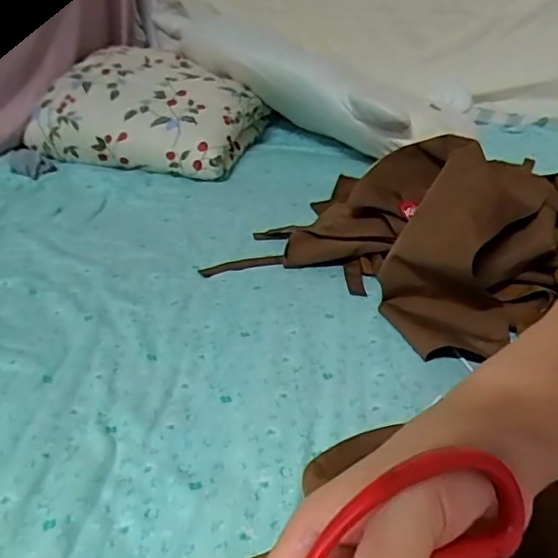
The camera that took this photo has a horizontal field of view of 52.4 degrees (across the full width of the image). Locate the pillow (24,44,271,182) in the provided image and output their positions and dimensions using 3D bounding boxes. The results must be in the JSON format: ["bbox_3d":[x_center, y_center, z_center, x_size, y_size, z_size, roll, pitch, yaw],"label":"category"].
[{"bbox_3d":[-0.297,-0.414,1.365,0.469,0.209,0.363,8,31,15],"label":"pillow"}]

